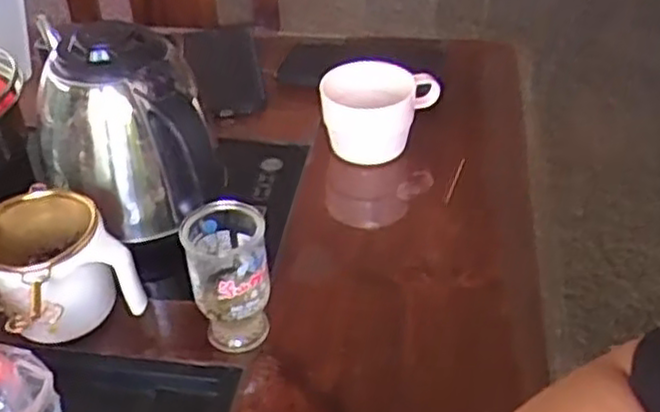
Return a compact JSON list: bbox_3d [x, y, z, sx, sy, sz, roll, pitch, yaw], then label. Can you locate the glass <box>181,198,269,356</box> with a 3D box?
[{"bbox_3d":[-0.062,0.047,0.459,0.047,0.088,0.047,-6,39,-6],"label":"glass"}]

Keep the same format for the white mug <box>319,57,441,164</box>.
[{"bbox_3d":[0.044,-0.085,0.652,0.096,0.076,0.095,4,39,6],"label":"white mug"}]

